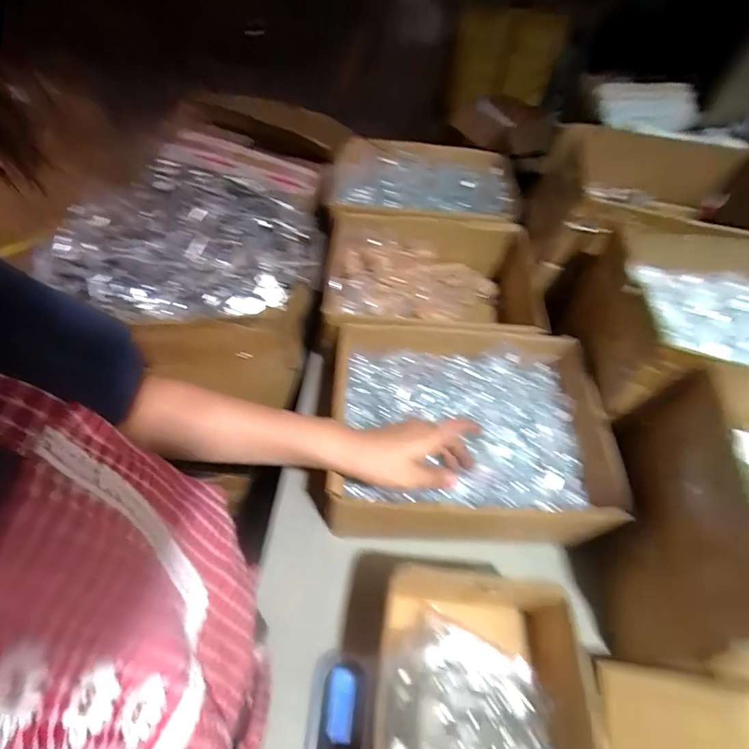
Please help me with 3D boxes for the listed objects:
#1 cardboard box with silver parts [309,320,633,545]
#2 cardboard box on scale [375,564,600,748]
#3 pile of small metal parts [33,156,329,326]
[{"bbox_3d":[0.114,0.064,0.533,0.326,0.087,0.248,4,52,0],"label":"cardboard box with silver parts"},{"bbox_3d":[0.088,0.309,0.357,0.177,0.088,0.276,3,52,0],"label":"cardboard box on scale"},{"bbox_3d":[-0.269,-0.233,0.707,0.364,0.077,0.331,13,52,8],"label":"pile of small metal parts"}]

